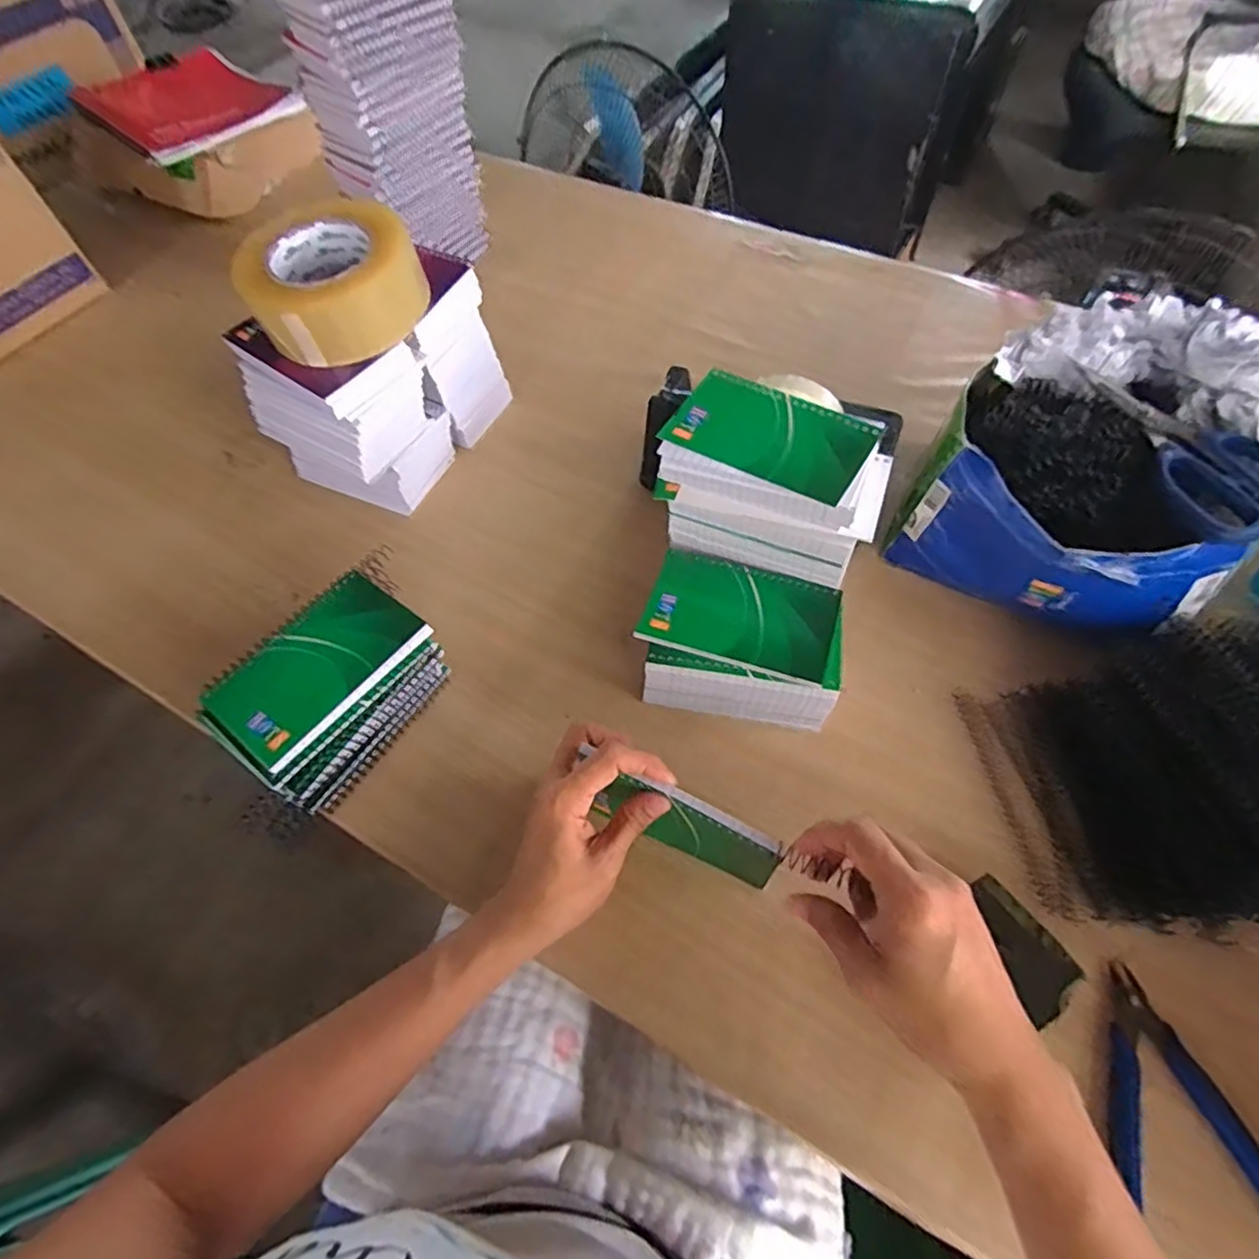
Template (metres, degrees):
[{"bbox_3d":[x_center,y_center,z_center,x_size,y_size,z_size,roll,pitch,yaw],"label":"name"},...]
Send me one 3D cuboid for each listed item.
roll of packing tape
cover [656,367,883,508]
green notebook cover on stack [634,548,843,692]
[{"bbox_3d":[-0.229,-0.271,0.508,0.128,0.063,0.124,-29,61,-14],"label":"roll of packing tape"},{"bbox_3d":[0.093,-0.130,0.440,0.126,0.004,0.076,26,66,18],"label":"cover"},{"bbox_3d":[0.082,-0.011,0.463,0.134,0.009,0.080,15,60,12],"label":"green notebook cover on stack"}]

